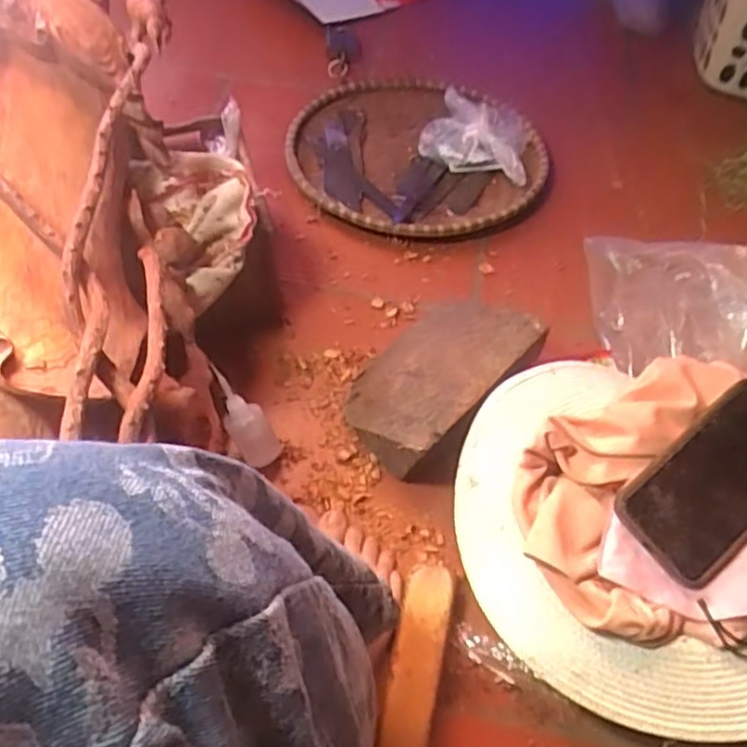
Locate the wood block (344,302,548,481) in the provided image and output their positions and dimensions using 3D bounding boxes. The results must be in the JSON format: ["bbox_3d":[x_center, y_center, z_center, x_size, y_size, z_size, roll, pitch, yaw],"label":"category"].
[{"bbox_3d":[0.061,-0.002,0.681,0.132,0.077,0.201,33,58,20],"label":"wood block"}]

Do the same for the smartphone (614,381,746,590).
[{"bbox_3d":[0.259,0.079,0.517,0.157,0.010,0.081,-38,79,-12],"label":"smartphone"}]

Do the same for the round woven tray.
[{"bbox_3d":[0.053,-0.281,0.931,0.328,0.045,0.299,2,53,-2],"label":"round woven tray"}]

